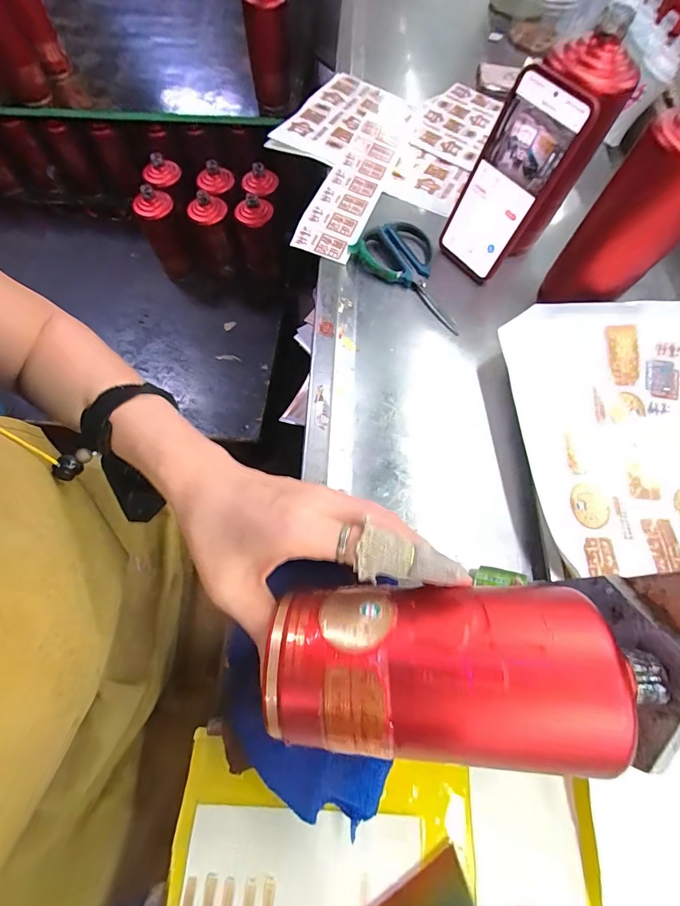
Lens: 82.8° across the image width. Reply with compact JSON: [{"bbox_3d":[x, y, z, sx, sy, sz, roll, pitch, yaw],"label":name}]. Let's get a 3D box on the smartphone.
[{"bbox_3d":[0.165,-0.270,0.394,0.014,0.168,0.084,-27,71,-32],"label":"smartphone"}]

